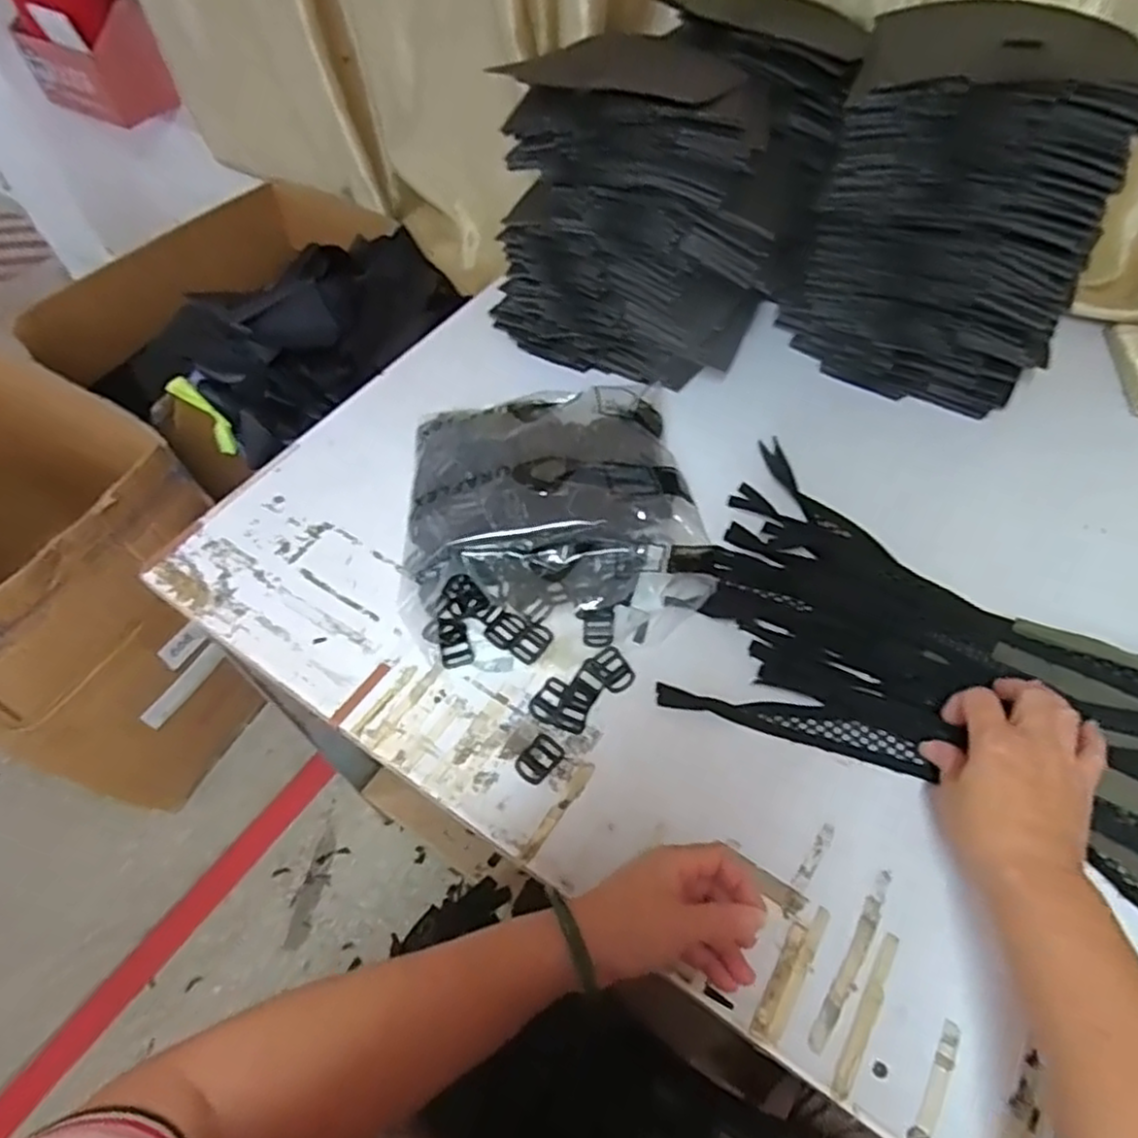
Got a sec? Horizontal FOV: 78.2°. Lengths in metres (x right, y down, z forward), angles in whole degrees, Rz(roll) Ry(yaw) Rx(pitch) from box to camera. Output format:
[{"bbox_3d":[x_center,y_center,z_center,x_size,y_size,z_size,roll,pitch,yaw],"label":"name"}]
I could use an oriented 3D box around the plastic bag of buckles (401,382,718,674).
[{"bbox_3d":[-0.017,-0.052,0.636,0.264,0.072,0.272,-4,55,0],"label":"plastic bag of buckles"}]

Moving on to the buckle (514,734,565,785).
[{"bbox_3d":[-0.023,0.146,0.541,0.026,0.004,0.036,34,63,24],"label":"buckle"}]

